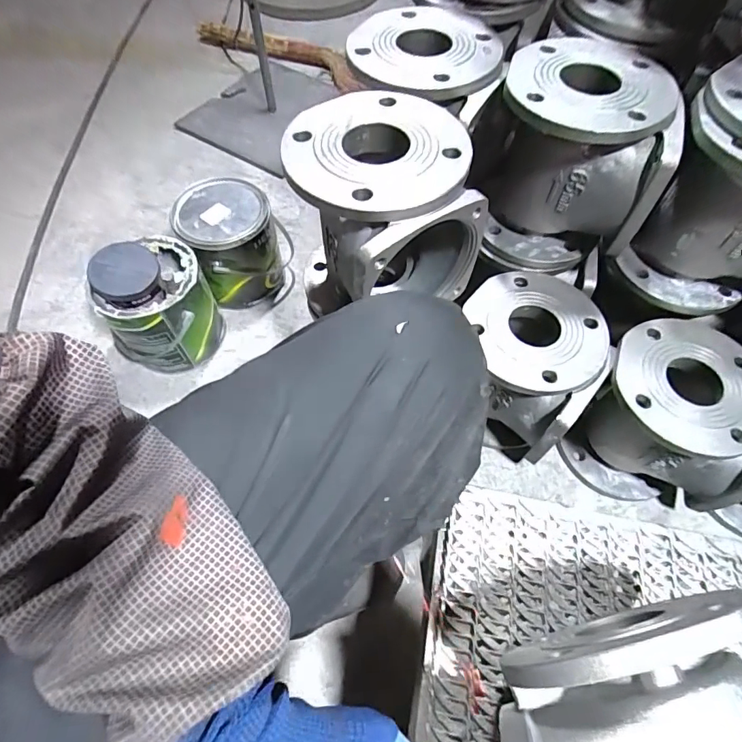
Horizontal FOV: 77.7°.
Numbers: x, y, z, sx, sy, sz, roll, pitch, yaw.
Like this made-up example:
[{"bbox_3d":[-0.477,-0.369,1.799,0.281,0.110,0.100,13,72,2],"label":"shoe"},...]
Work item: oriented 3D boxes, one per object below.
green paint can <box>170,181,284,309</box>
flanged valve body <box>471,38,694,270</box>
[{"bbox_3d":[-0.232,-0.208,0.786,0.140,0.169,0.139,0,61,0],"label":"green paint can"},{"bbox_3d":[0.231,-0.246,0.567,0.182,0.207,0.163,5,61,3],"label":"flanged valve body"}]

